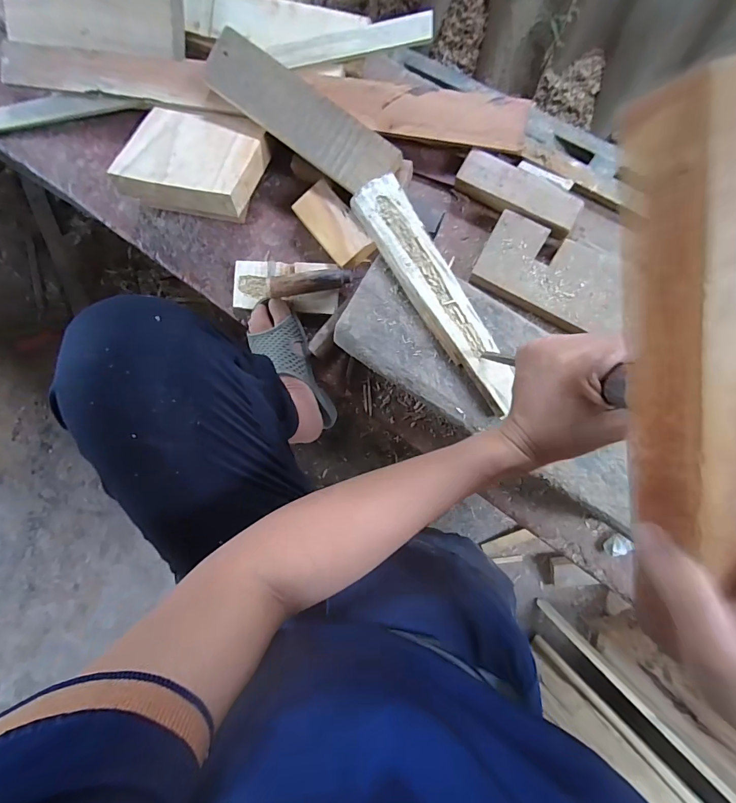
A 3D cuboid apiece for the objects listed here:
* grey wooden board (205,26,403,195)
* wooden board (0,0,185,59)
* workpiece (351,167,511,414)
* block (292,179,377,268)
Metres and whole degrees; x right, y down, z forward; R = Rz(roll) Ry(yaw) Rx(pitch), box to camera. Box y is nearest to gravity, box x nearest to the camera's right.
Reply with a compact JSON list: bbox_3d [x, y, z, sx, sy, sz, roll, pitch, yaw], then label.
[{"bbox_3d":[-0.103,-0.418,0.581,0.317,0.015,0.079,38,109,2],"label":"grey wooden board"},{"bbox_3d":[-0.470,-0.648,0.665,0.346,0.017,0.098,13,109,9],"label":"wooden board"},{"bbox_3d":[0.082,-0.128,0.465,0.056,0.021,0.299,-33,85,4],"label":"workpiece"},{"bbox_3d":[-0.049,-0.270,0.606,0.068,0.022,0.137,-40,84,4],"label":"block"}]

